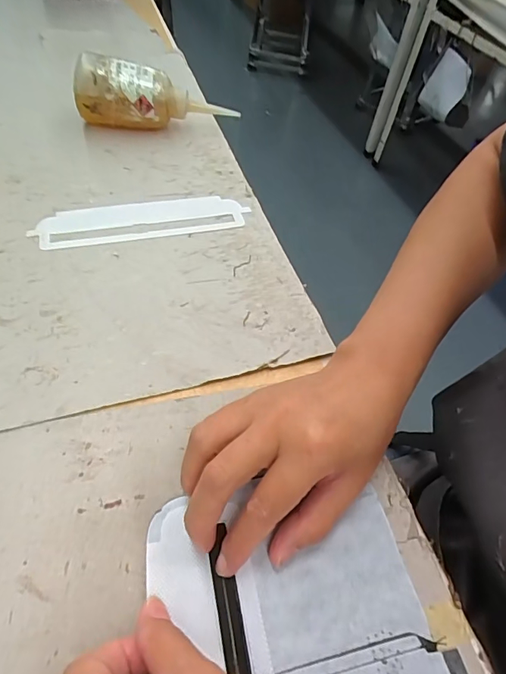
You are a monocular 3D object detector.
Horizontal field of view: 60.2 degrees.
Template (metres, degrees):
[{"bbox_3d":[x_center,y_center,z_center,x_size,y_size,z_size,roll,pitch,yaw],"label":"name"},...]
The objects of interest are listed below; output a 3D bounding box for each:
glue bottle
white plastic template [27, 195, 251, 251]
[{"bbox_3d":[-0.115,-0.262,0.478,0.147,0.063,0.045,3,52,-4],"label":"glue bottle"},{"bbox_3d":[-0.100,-0.109,0.401,0.184,0.004,0.054,-11,54,-14],"label":"white plastic template"}]

